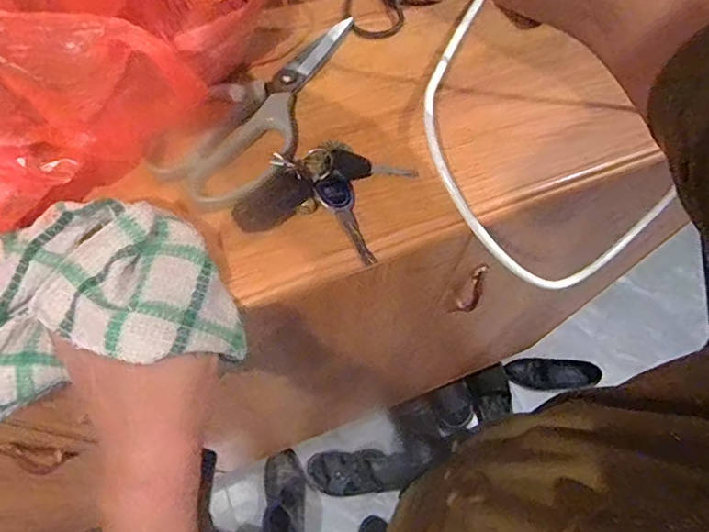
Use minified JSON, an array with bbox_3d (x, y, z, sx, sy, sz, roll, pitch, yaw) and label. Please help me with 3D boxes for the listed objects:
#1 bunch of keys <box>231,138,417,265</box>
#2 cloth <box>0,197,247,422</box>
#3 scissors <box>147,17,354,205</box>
[{"bbox_3d":[-0.022,-0.054,0.378,0.101,0.015,0.085,17,66,5],"label":"bunch of keys"},{"bbox_3d":[-0.171,0.019,0.337,0.180,0.062,0.114,-12,67,-8],"label":"cloth"},{"bbox_3d":[-0.059,-0.122,0.404,0.086,0.010,0.192,39,70,14],"label":"scissors"}]

